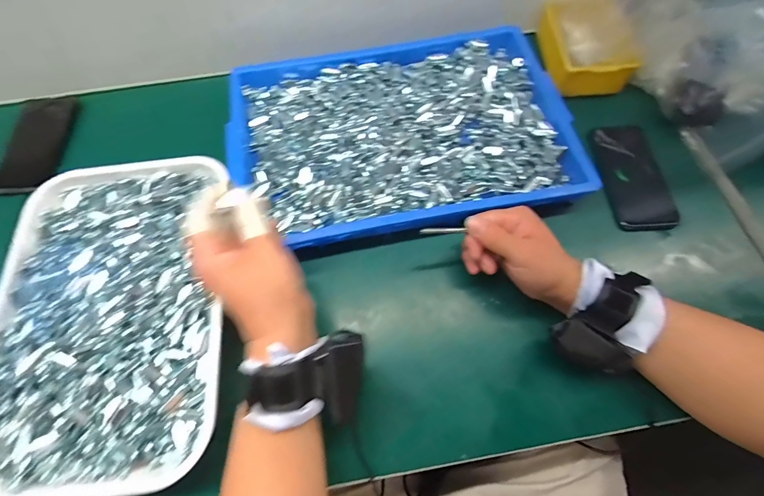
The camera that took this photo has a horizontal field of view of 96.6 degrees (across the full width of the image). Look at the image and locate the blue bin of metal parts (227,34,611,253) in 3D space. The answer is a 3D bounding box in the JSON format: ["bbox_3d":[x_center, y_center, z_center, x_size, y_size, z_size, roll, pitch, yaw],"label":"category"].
[{"bbox_3d":[0.021,-0.160,0.460,0.426,0.046,0.304,-9,68,-2],"label":"blue bin of metal parts"}]

